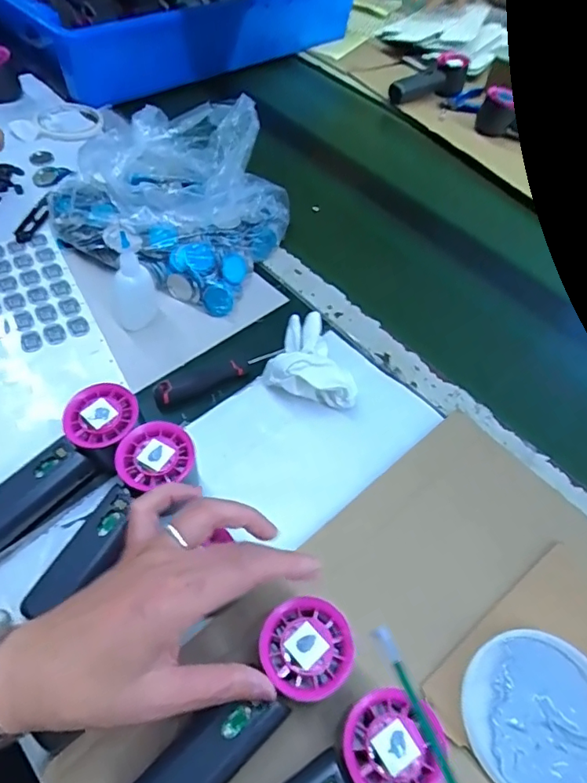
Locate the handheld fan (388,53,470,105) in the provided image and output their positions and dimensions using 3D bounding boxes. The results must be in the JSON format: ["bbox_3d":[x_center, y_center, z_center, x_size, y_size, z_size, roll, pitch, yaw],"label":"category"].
[{"bbox_3d":[0.232,-0.528,0.900,0.153,0.061,0.061,-33,63,-26],"label":"handheld fan"}]

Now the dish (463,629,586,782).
[{"bbox_3d":[0.161,0.213,0.343,0.092,0.024,0.100,2,53,-3],"label":"dish"}]

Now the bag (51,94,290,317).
[{"bbox_3d":[-0.132,-0.226,0.586,0.250,0.097,0.211,26,56,14],"label":"bag"}]

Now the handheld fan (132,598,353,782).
[{"bbox_3d":[-0.028,0.198,0.316,0.051,0.054,0.153,39,60,22],"label":"handheld fan"}]

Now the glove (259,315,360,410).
[{"bbox_3d":[0.022,-0.034,0.499,0.084,0.052,0.092,13,53,5],"label":"glove"}]

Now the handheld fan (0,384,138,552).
[{"bbox_3d":[-0.181,0.061,0.402,0.053,0.038,0.158,36,74,20],"label":"handheld fan"}]

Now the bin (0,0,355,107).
[{"bbox_3d":[-0.207,-0.721,0.943,0.640,0.105,0.401,-35,64,-27],"label":"bin"}]

